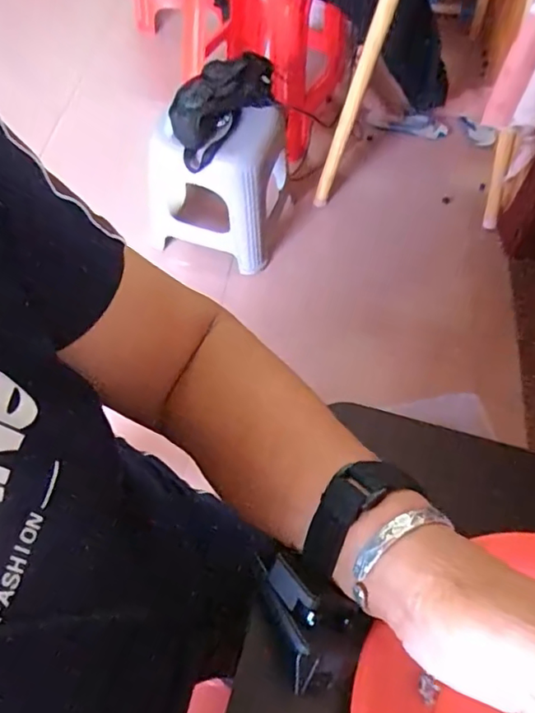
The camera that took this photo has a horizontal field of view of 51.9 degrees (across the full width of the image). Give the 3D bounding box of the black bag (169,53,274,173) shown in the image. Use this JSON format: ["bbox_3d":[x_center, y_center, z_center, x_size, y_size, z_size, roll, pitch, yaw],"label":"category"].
[{"bbox_3d":[-0.099,-0.540,1.194,0.147,0.098,0.317,24,63,12],"label":"black bag"}]

